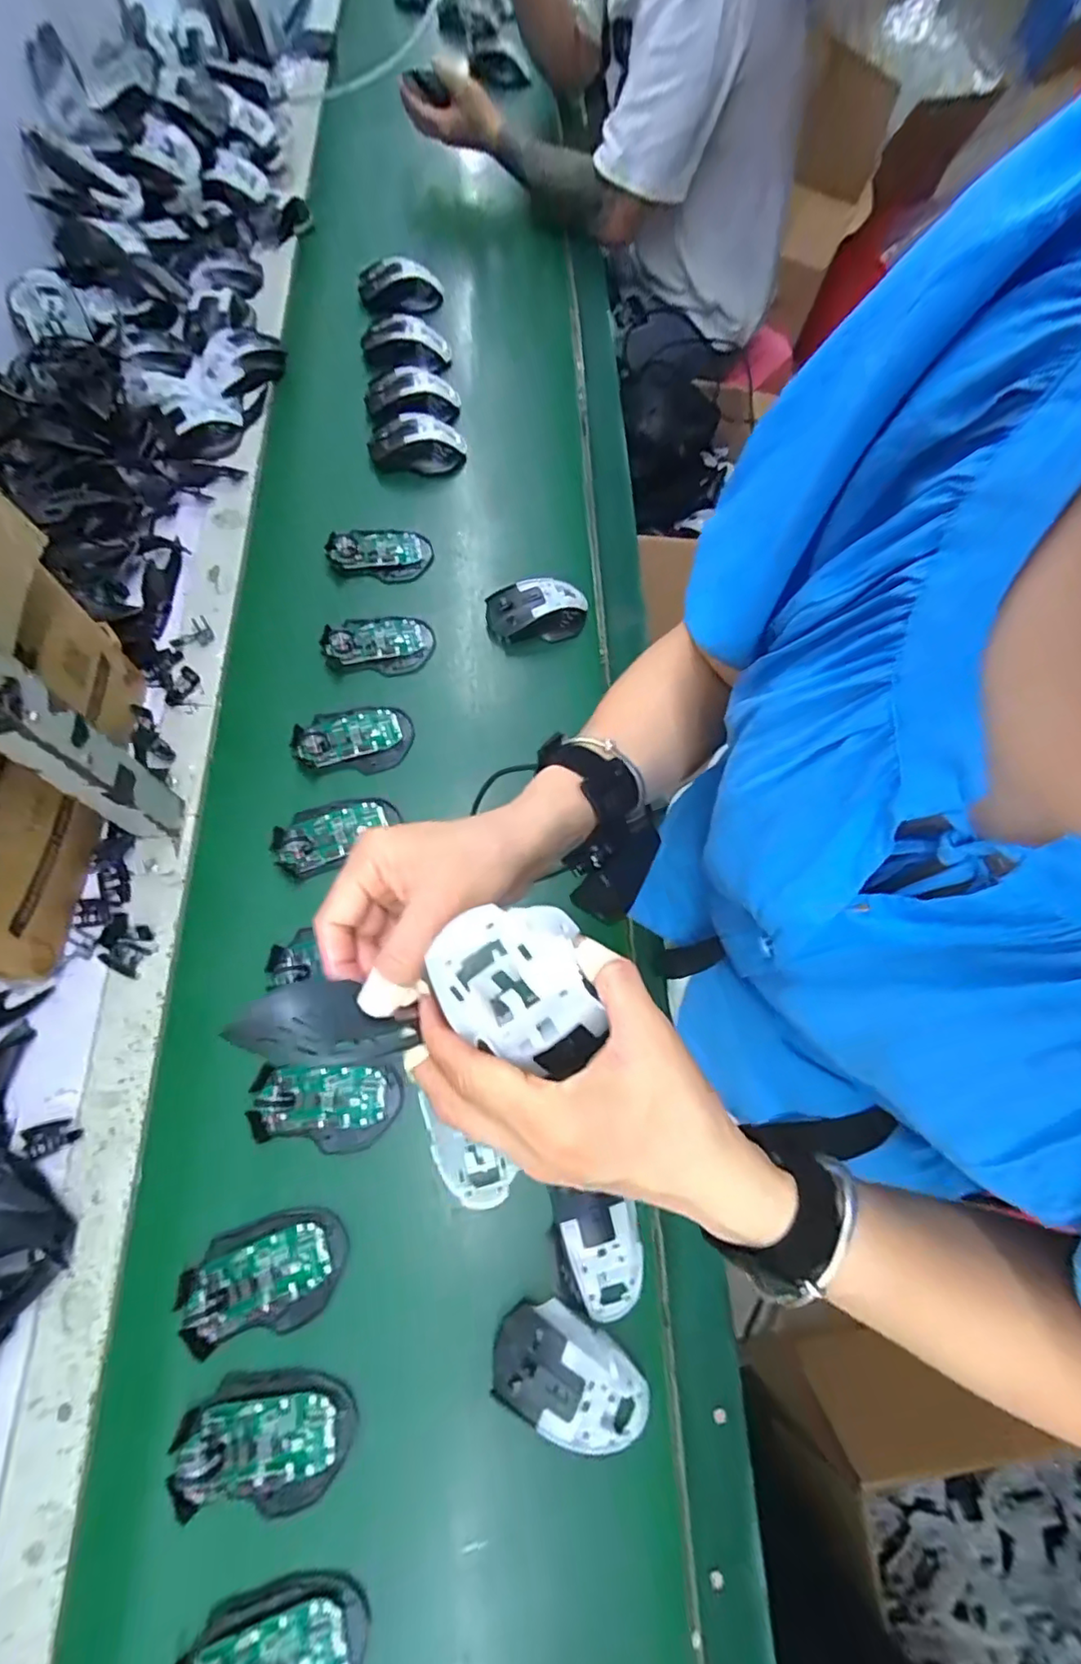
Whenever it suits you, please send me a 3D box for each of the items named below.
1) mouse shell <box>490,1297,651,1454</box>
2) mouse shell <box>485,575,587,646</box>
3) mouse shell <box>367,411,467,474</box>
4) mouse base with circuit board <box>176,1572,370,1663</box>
[{"bbox_3d":[0.024,0.387,0.422,0.116,0.037,0.073,25,71,11],"label":"mouse shell"},{"bbox_3d":[-0.003,-0.245,0.654,0.112,0.034,0.069,-15,69,-4],"label":"mouse shell"},{"bbox_3d":[-0.152,-0.476,0.732,0.117,0.050,0.066,-10,69,-2],"label":"mouse shell"},{"bbox_3d":[-0.168,0.517,0.363,0.111,0.027,0.072,-7,68,-1],"label":"mouse base with circuit board"}]

